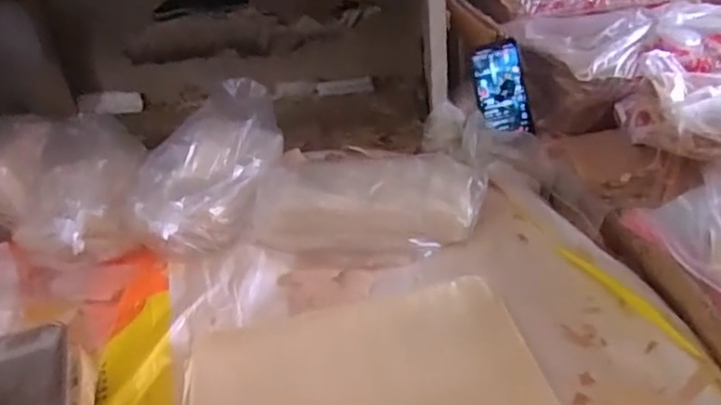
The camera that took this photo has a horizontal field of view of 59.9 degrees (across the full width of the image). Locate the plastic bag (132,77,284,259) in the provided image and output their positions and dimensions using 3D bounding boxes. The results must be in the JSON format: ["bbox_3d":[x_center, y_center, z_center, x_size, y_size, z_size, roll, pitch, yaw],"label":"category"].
[{"bbox_3d":[-0.206,-0.059,0.885,0.159,0.095,0.319,2,47,13],"label":"plastic bag"}]

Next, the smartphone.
[{"bbox_3d":[0.214,-0.171,0.946,0.074,0.141,0.015,-15,13,6],"label":"smartphone"}]

